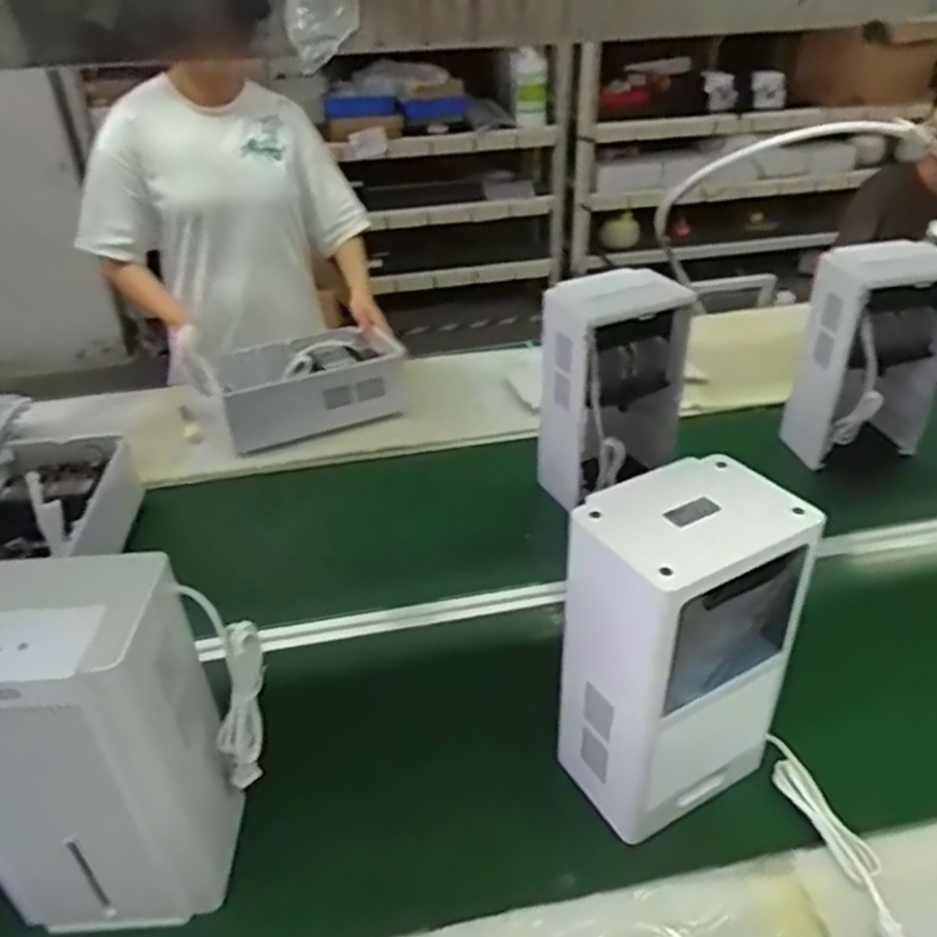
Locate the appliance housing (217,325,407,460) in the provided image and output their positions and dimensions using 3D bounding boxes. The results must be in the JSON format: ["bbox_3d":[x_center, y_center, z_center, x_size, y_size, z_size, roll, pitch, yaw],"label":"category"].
[{"bbox_3d":[-0.303,-0.170,1.554,0.356,0.116,0.236,-12,34,-17],"label":"appliance housing"}]

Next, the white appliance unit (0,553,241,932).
[{"bbox_3d":[-0.345,0.255,0.709,0.204,0.344,0.137,-2,32,-2],"label":"white appliance unit"}]

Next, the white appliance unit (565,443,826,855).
[{"bbox_3d":[0.205,0.187,0.797,0.194,0.345,0.151,-19,37,-26],"label":"white appliance unit"}]

